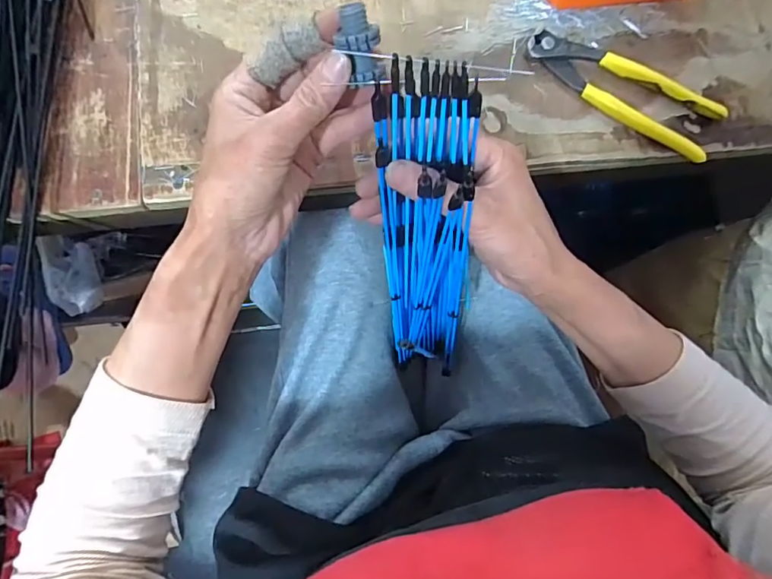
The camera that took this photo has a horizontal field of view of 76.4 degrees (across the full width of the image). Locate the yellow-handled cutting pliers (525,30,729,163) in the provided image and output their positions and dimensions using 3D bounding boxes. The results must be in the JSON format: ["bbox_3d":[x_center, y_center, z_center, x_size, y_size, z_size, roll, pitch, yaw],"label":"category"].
[{"bbox_3d":[0.190,-0.164,0.396,0.161,0.020,0.050,35,81,3],"label":"yellow-handled cutting pliers"}]

